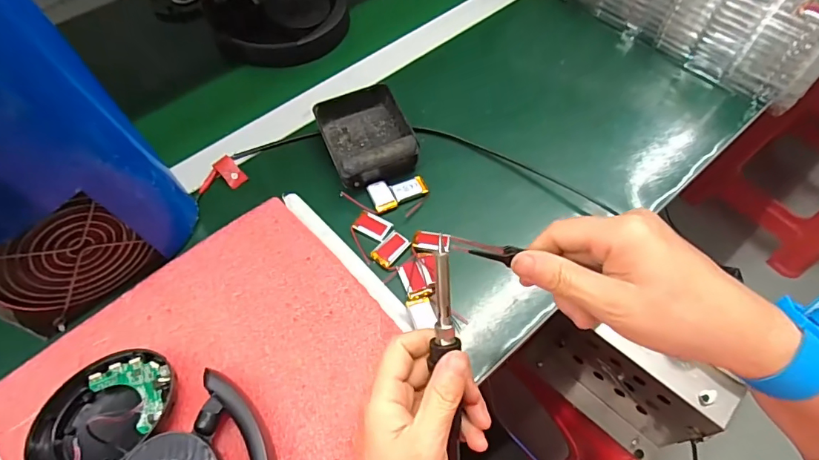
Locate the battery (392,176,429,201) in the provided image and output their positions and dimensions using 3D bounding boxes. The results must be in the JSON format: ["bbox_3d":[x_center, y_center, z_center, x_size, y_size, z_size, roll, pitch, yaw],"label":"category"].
[{"bbox_3d":[0.000,-0.038,0.420,0.032,0.006,0.018,-21,60,-10],"label":"battery"}]

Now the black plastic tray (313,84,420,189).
[{"bbox_3d":[-0.043,-0.093,0.441,0.084,0.032,0.114,-20,60,-10],"label":"black plastic tray"}]

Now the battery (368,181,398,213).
[{"bbox_3d":[-0.024,-0.031,0.419,0.020,0.006,0.030,-20,60,-10],"label":"battery"}]

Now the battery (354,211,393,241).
[{"bbox_3d":[-0.031,-0.005,0.402,0.030,0.004,0.020,26,63,17],"label":"battery"}]

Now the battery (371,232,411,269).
[{"bbox_3d":[-0.016,0.016,0.390,0.019,0.004,0.032,38,67,22],"label":"battery"}]

